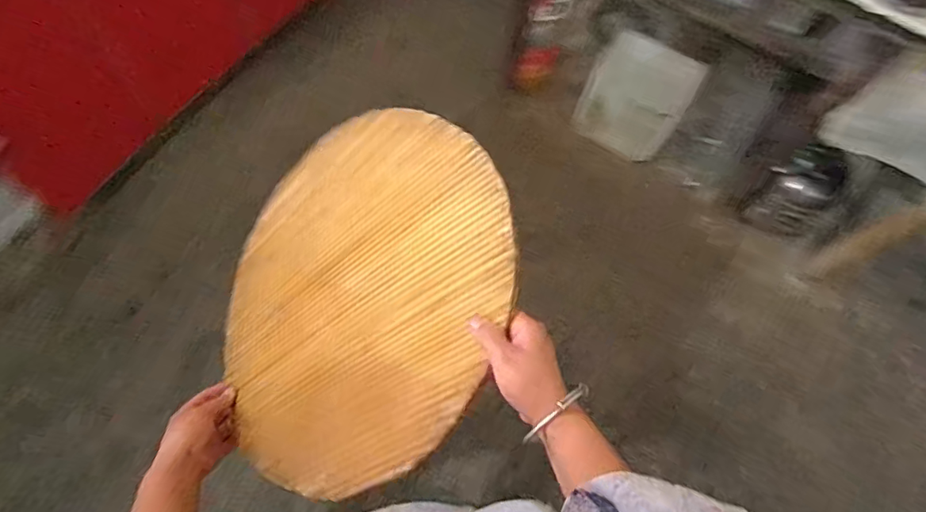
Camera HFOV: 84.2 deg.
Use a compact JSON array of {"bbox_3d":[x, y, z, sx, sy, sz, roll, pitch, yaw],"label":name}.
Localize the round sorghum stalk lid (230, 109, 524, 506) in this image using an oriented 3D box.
[{"bbox_3d":[-0.140,0.036,0.605,0.431,0.019,0.421,-13,66,31],"label":"round sorghum stalk lid"}]

